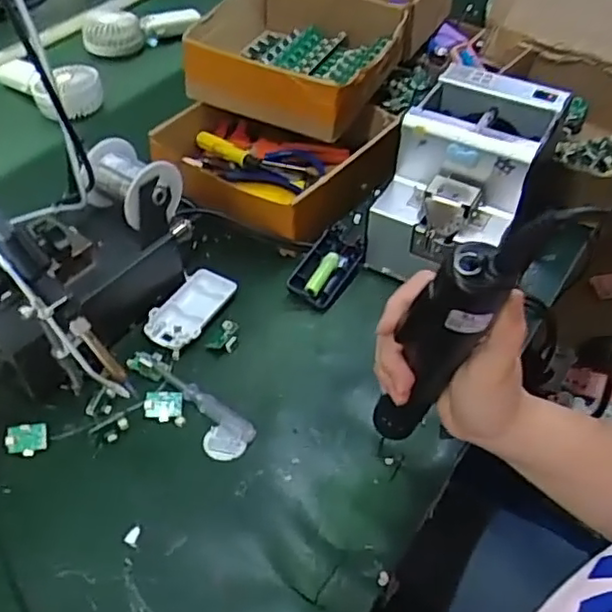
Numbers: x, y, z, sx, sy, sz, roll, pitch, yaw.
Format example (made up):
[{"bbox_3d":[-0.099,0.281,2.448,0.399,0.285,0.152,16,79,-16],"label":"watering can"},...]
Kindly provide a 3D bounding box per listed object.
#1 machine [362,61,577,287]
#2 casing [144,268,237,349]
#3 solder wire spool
[{"bbox_3d":[0.151,-0.114,0.630,0.120,0.156,0.175,23,51,21],"label":"machine"},{"bbox_3d":[-0.109,0.003,0.612,0.052,0.015,0.094,20,50,18],"label":"casing"},{"bbox_3d":[-0.155,-0.110,0.571,0.076,0.050,0.063,32,54,27],"label":"solder wire spool"}]

